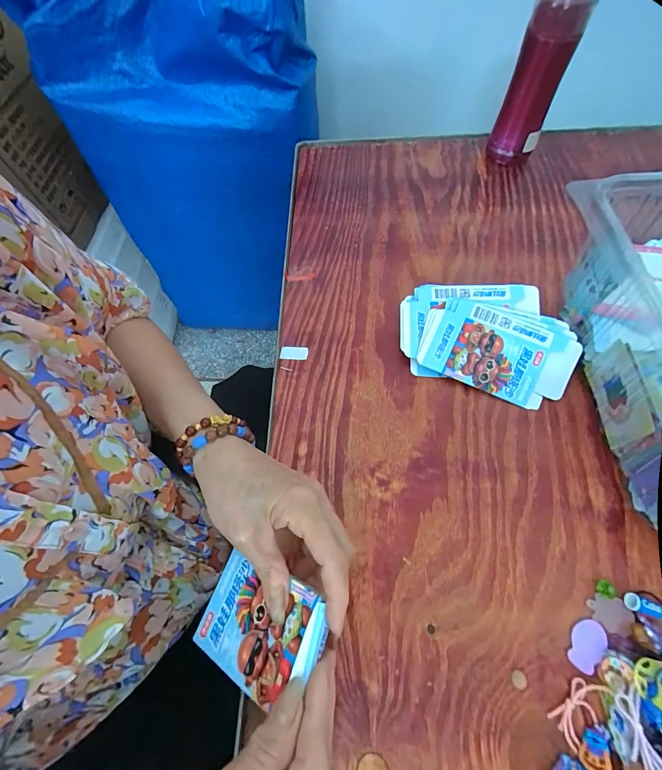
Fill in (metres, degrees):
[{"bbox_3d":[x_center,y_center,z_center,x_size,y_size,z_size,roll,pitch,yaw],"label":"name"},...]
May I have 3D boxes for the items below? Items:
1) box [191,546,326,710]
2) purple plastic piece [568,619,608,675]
[{"bbox_3d":[-0.048,0.159,0.226,0.094,0.009,0.063,1,61,38],"label":"box"},{"bbox_3d":[0.194,0.197,0.258,0.036,0.004,0.021,-41,67,-17],"label":"purple plastic piece"}]

